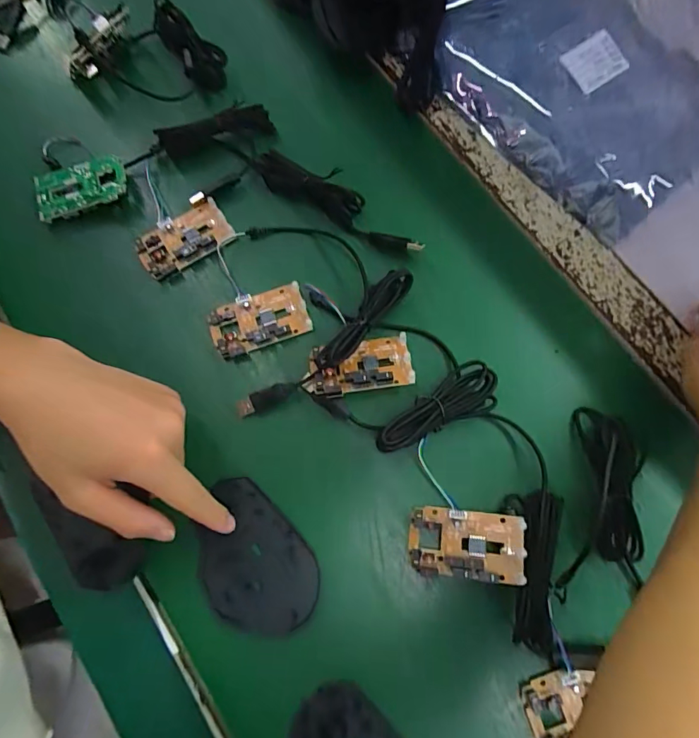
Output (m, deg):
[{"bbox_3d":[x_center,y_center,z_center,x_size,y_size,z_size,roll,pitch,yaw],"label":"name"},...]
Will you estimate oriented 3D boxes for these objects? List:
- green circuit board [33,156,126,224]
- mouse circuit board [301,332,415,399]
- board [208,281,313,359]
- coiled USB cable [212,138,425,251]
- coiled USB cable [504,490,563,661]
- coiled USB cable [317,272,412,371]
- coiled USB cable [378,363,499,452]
[{"bbox_3d":[-0.232,-0.156,0.381,0.079,0.015,0.043,-14,79,-3],"label":"green circuit board"},{"bbox_3d":[0.006,-0.003,0.346,0.083,0.022,0.042,-9,79,-2],"label":"mouse circuit board"},{"bbox_3d":[-0.074,-0.040,0.362,0.079,0.012,0.043,-18,75,-5],"label":"board"},{"bbox_3d":[-0.030,-0.154,0.387,0.205,0.029,0.027,33,81,6],"label":"coiled USB cable"},{"bbox_3d":[0.127,0.140,0.308,0.035,0.037,0.107,9,79,2],"label":"coiled USB cable"},{"bbox_3d":[0.011,-0.042,0.347,0.024,0.031,0.103,39,81,7],"label":"coiled USB cable"},{"bbox_3d":[0.066,0.030,0.338,0.098,0.025,0.037,-27,80,-5],"label":"coiled USB cable"}]

